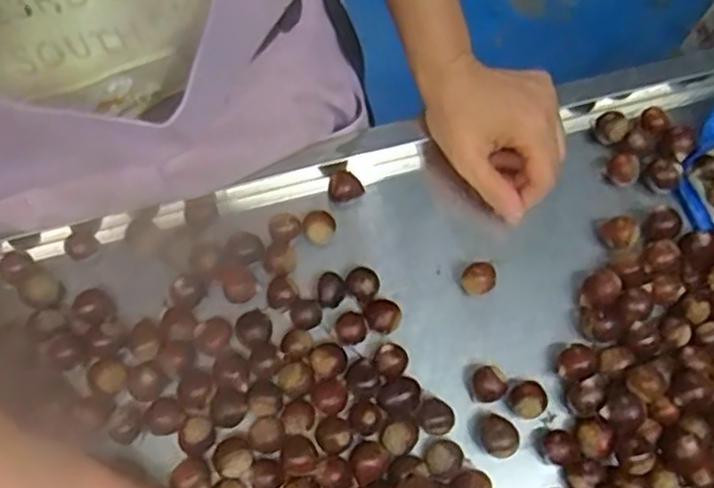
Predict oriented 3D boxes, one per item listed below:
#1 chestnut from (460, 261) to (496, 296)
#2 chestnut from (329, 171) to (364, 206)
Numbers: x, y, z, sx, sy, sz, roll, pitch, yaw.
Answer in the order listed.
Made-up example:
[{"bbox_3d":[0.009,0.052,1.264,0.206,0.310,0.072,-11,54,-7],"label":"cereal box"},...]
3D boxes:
[{"bbox_3d":[0.081,0.025,0.476,0.023,0.022,0.021,0,69,-1],"label":"chestnut"},{"bbox_3d":[-0.008,-0.039,0.494,0.023,0.022,0.017,-6,69,-3],"label":"chestnut"}]

